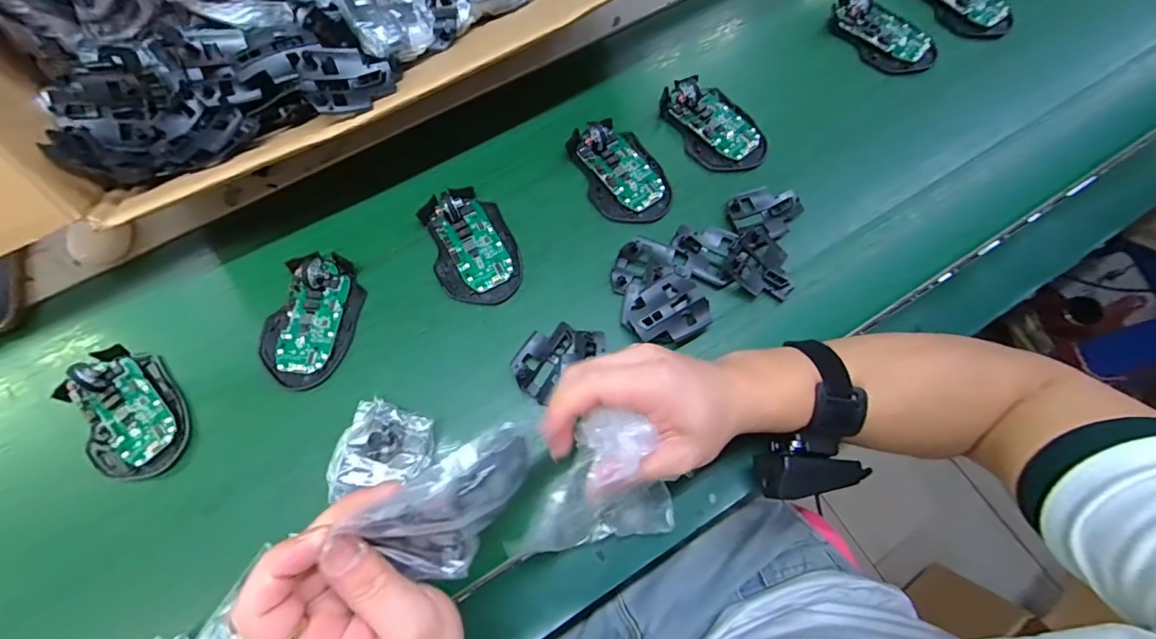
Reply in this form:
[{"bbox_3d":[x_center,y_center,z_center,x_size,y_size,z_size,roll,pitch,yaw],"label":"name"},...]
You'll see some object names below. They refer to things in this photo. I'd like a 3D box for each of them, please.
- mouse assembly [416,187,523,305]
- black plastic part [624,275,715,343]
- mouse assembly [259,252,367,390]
[{"bbox_3d":[-0.095,-0.068,0.436,0.072,0.030,0.114,-23,72,-8],"label":"mouse assembly"},{"bbox_3d":[0.075,-0.008,0.408,0.064,0.020,0.052,-25,73,-9],"label":"black plastic part"},{"bbox_3d":[-0.225,-0.004,0.412,0.071,0.026,0.114,14,71,4],"label":"mouse assembly"}]

